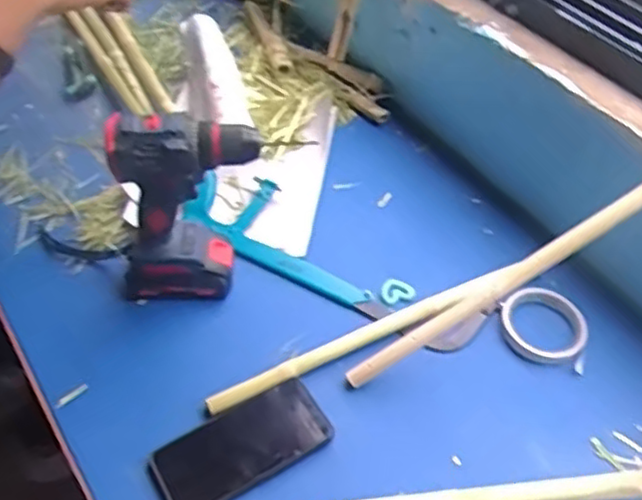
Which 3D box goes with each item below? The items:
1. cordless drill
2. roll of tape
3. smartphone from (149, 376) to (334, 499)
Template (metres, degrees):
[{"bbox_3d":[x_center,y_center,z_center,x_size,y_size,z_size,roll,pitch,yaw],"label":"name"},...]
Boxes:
[{"bbox_3d":[-0.137,-0.038,0.720,0.166,0.221,0.077,8,50,4],"label":"cordless drill"},{"bbox_3d":[0.249,0.080,0.778,0.094,0.019,0.099,2,50,-2],"label":"roll of tape"},{"bbox_3d":[-0.074,0.185,0.661,0.165,0.006,0.079,-26,56,-23],"label":"smartphone"}]

